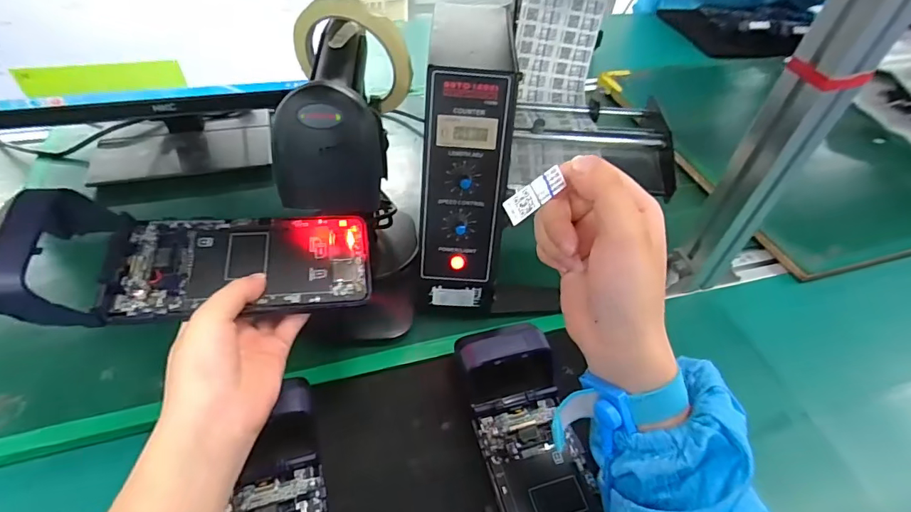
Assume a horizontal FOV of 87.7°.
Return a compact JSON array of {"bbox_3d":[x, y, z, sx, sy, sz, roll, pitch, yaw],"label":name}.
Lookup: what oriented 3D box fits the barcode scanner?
[{"bbox_3d":[-0.083,-0.053,0.404,0.092,0.229,0.153,10,47,4],"label":"barcode scanner"}]

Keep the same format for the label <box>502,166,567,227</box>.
[{"bbox_3d":[0.038,-0.029,0.227,0.037,0.004,0.012,-37,99,-24],"label":"label"}]

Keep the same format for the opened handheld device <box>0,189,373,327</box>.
[{"bbox_3d":[-0.169,0.000,0.319,0.215,0.041,0.081,1,47,-19],"label":"opened handheld device"}]

